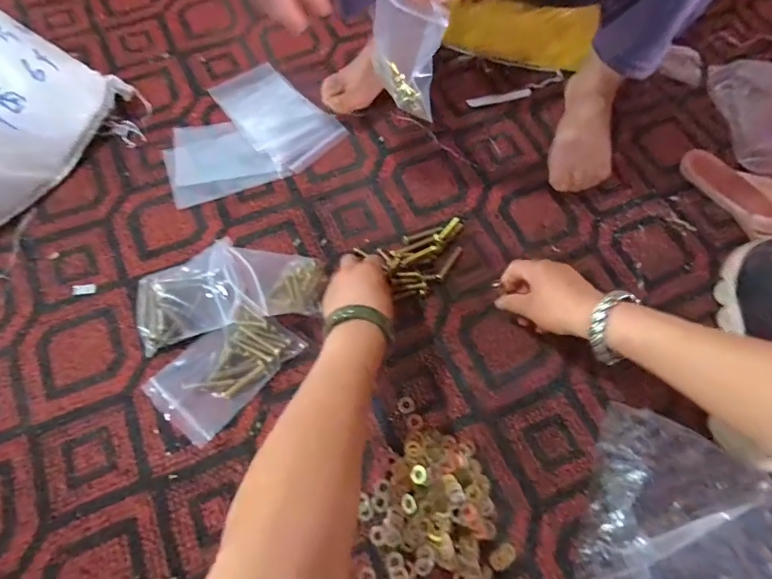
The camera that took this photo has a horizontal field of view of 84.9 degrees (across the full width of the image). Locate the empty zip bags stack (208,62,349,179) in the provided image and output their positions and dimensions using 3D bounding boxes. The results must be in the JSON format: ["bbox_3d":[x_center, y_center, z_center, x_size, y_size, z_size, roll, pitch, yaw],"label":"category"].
[{"bbox_3d":[-0.156,-0.254,0.612,0.116,0.010,0.192,-39,73,-16],"label":"empty zip bags stack"}]

